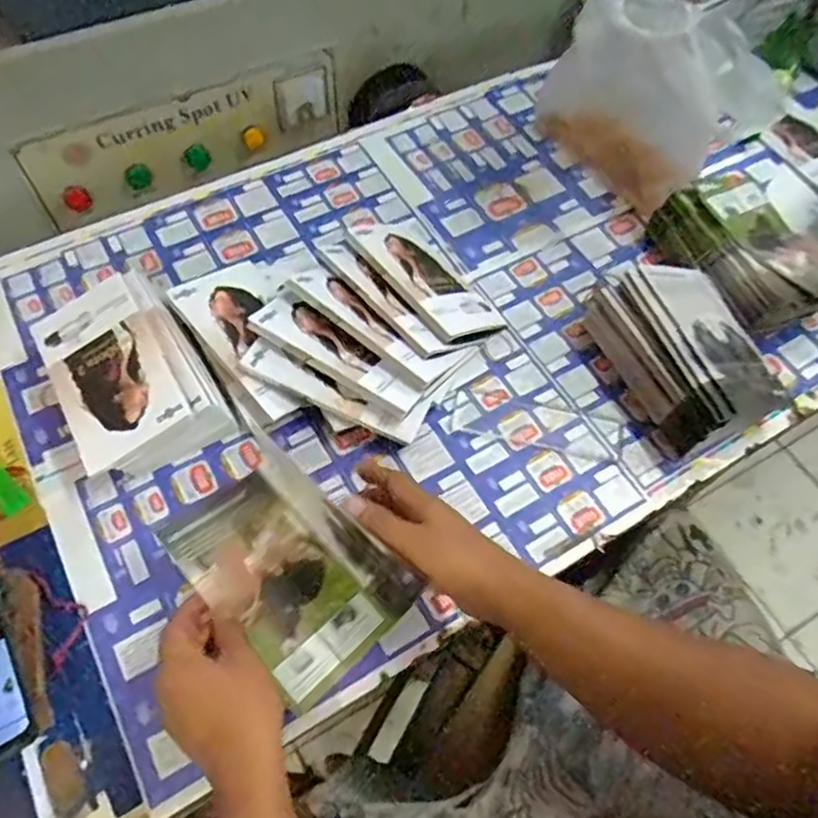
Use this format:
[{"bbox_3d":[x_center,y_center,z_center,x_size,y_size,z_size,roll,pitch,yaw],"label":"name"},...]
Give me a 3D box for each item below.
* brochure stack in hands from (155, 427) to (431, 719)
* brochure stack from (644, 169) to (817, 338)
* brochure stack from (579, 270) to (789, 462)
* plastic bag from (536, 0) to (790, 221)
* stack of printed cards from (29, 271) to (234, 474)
[{"bbox_3d":[-0.098,0.125,0.522,0.123,0.036,0.182,-39,69,-22],"label":"brochure stack in hands"},{"bbox_3d":[0.371,-0.171,0.713,0.143,0.085,0.210,-35,67,-20],"label":"brochure stack"},{"bbox_3d":[0.284,-0.062,0.652,0.137,0.075,0.186,-23,64,-15],"label":"brochure stack"},{"bbox_3d":[0.267,-0.335,0.718,0.241,0.236,0.078,23,61,10],"label":"plastic bag"},{"bbox_3d":[-0.260,-0.033,0.609,0.131,0.068,0.185,-28,65,-17],"label":"stack of printed cards"}]

